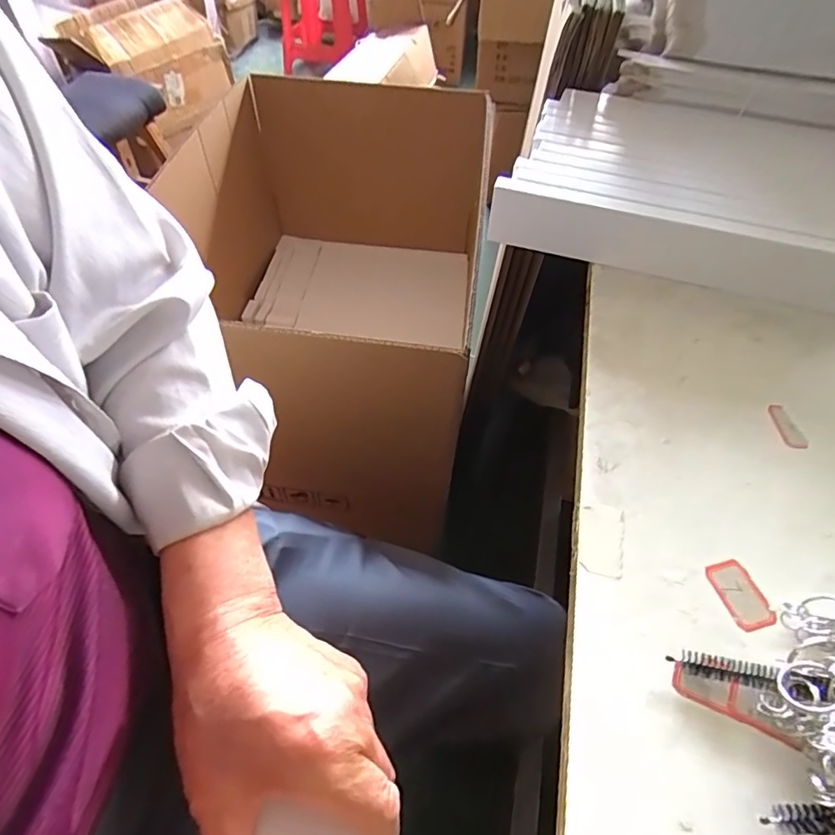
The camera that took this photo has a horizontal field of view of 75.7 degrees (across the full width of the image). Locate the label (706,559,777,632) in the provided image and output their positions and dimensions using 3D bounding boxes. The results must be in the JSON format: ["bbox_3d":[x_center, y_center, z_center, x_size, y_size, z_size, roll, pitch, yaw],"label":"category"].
[{"bbox_3d":[0.173,0.094,0.287,0.021,0.004,0.037,-13,52,-9],"label":"label"}]

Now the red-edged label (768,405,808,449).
[{"bbox_3d":[0.252,0.006,0.365,0.014,0.004,0.036,-2,52,6],"label":"red-edged label"}]

